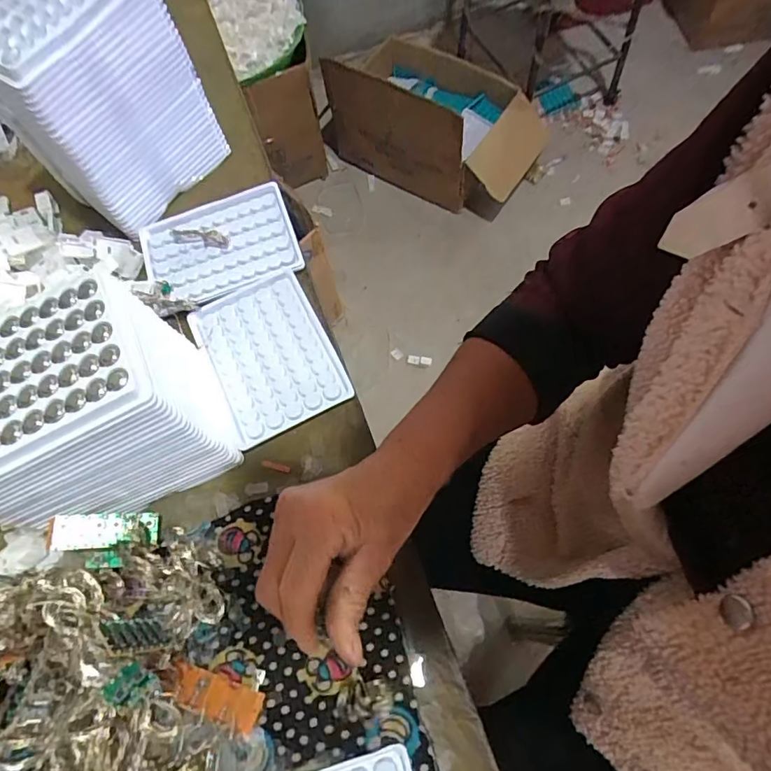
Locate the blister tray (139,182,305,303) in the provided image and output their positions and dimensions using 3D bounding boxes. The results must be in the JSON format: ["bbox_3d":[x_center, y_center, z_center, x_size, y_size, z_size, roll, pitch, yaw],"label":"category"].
[{"bbox_3d":[-0.144,-0.123,0.439,0.130,0.005,0.095,-18,68,-7],"label":"blister tray"}]

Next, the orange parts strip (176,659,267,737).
[{"bbox_3d":[-0.103,0.188,0.305,0.056,0.004,0.021,19,51,5],"label":"orange parts strip"}]

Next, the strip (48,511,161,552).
[{"bbox_3d":[-0.187,0.096,0.335,0.066,0.011,0.022,2,80,-19],"label":"strip"}]

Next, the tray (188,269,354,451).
[{"bbox_3d":[-0.092,-0.027,0.398,0.093,0.005,0.127,-25,69,-9],"label":"tray"}]

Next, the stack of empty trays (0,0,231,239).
[{"bbox_3d":[-0.231,-0.234,0.412,0.095,0.152,0.133,32,72,15],"label":"stack of empty trays"}]

